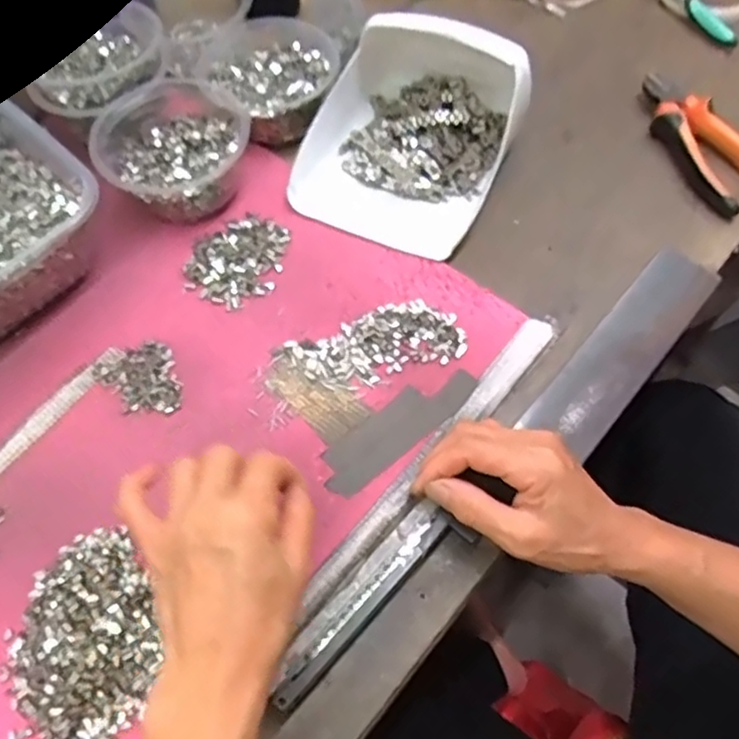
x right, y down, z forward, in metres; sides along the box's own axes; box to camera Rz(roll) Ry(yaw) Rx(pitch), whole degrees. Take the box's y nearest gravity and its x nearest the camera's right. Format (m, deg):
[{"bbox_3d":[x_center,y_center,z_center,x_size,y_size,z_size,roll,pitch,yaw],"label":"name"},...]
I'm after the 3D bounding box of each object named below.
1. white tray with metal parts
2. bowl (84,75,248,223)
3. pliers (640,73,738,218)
[{"bbox_3d":[0.033,-0.198,0.516,0.154,0.079,0.182,20,66,12],"label":"white tray with metal parts"},{"bbox_3d":[-0.155,-0.173,0.518,0.112,0.054,0.112,-1,62,3],"label":"bowl"},{"bbox_3d":[0.273,-0.192,0.545,0.056,0.026,0.149,-23,63,-9],"label":"pliers"}]

